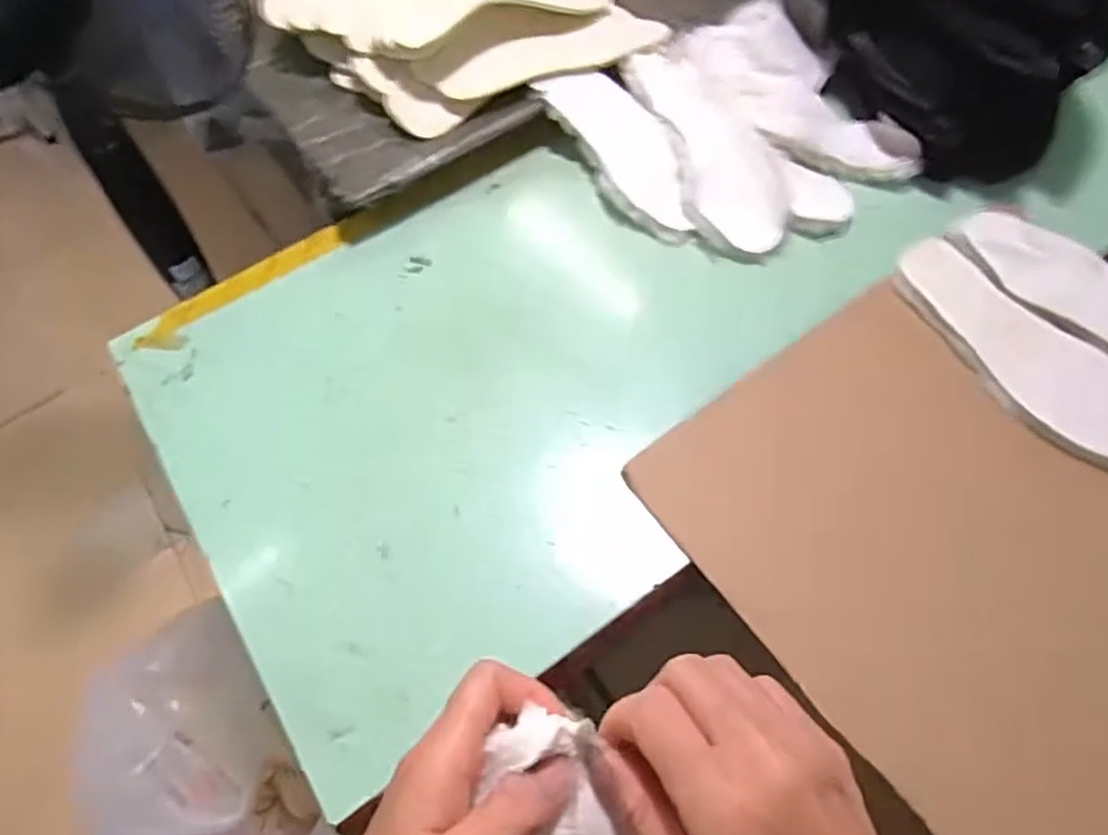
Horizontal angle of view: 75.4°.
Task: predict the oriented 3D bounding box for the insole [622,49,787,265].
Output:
[{"bbox_3d":[0.165,-0.284,0.753,0.101,0.025,0.266,-21,75,-8],"label":"insole"}]

